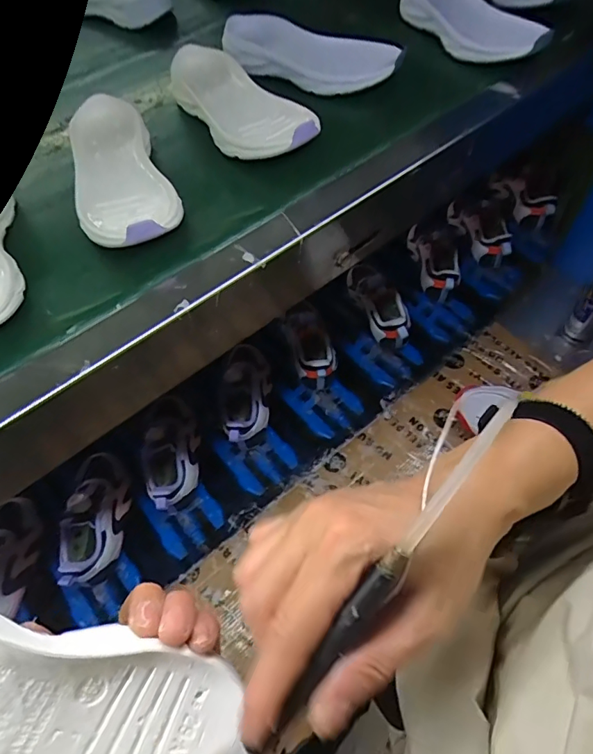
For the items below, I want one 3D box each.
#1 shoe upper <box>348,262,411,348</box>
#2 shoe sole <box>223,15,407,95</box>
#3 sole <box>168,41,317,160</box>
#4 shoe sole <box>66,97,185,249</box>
[{"bbox_3d":[0.137,-0.125,0.800,0.055,0.092,0.169,-22,62,-9],"label":"shoe upper"},{"bbox_3d":[0.010,-0.317,0.480,0.180,0.056,0.037,21,64,15],"label":"shoe sole"},{"bbox_3d":[-0.051,-0.255,0.452,0.078,0.041,0.174,-32,64,-14],"label":"sole"},{"bbox_3d":[-0.150,-0.168,0.407,0.078,0.045,0.163,-19,61,-7],"label":"shoe sole"}]

